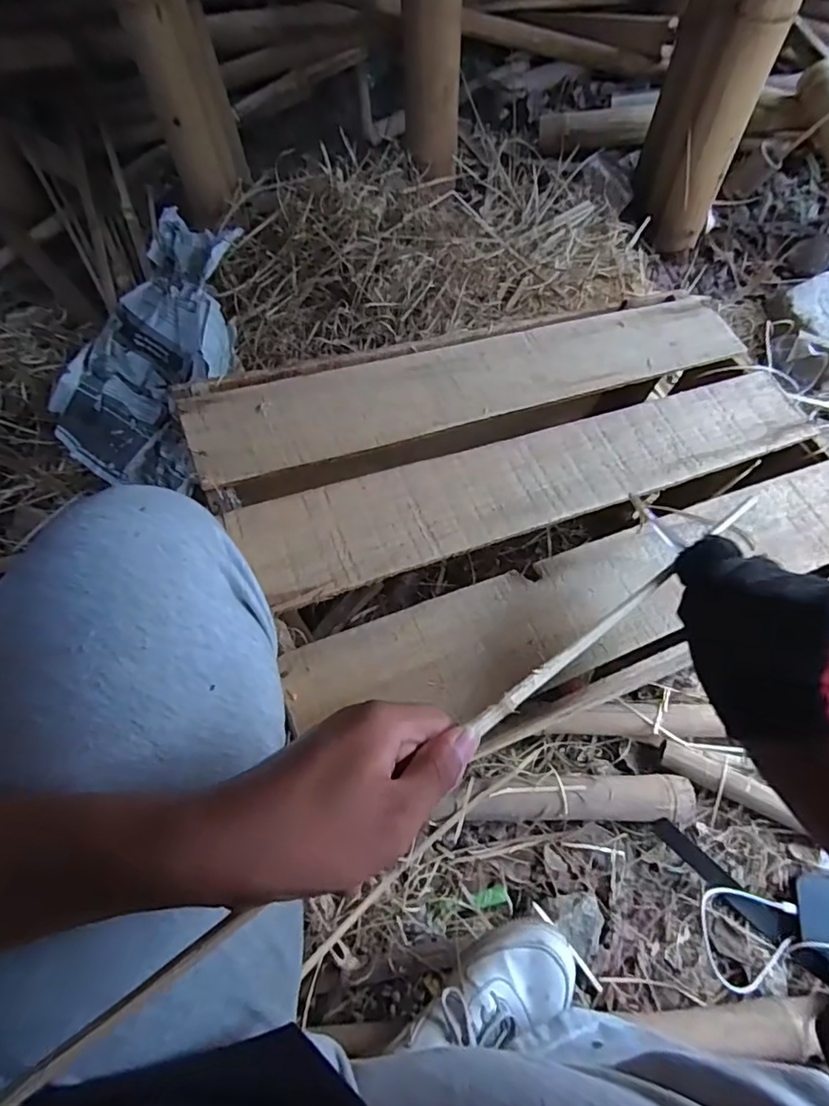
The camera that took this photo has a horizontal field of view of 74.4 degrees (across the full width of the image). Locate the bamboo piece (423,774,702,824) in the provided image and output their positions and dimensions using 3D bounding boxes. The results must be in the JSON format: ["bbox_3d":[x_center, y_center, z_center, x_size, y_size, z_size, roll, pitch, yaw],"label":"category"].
[{"bbox_3d":[0.195,0.313,0.700,0.319,0.044,0.057,1,62,1],"label":"bamboo piece"}]

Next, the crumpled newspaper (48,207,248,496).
[{"bbox_3d":[-0.433,-0.370,0.934,0.266,0.104,0.522,12,81,3],"label":"crumpled newspaper"}]

